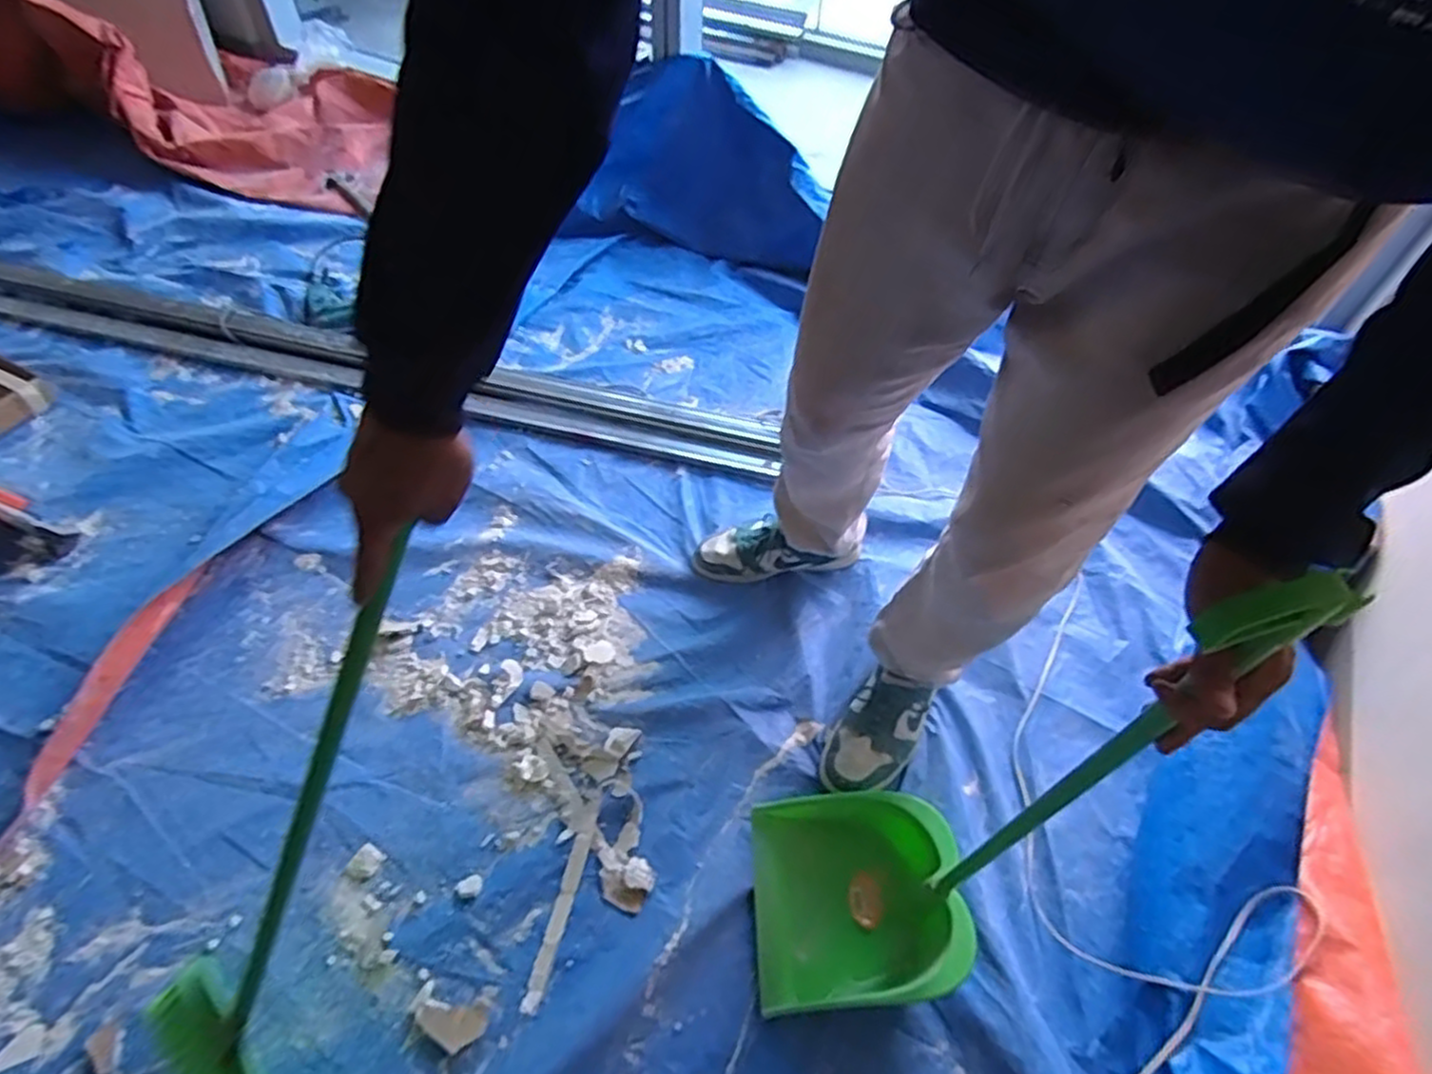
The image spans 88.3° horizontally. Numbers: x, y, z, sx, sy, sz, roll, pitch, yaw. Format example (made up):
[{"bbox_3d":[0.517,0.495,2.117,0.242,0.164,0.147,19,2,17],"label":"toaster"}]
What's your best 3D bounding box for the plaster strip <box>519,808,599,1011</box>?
[{"bbox_3d":[-0.198,0.473,0.954,0.024,0.005,0.244,12,54,6],"label":"plaster strip"}]

